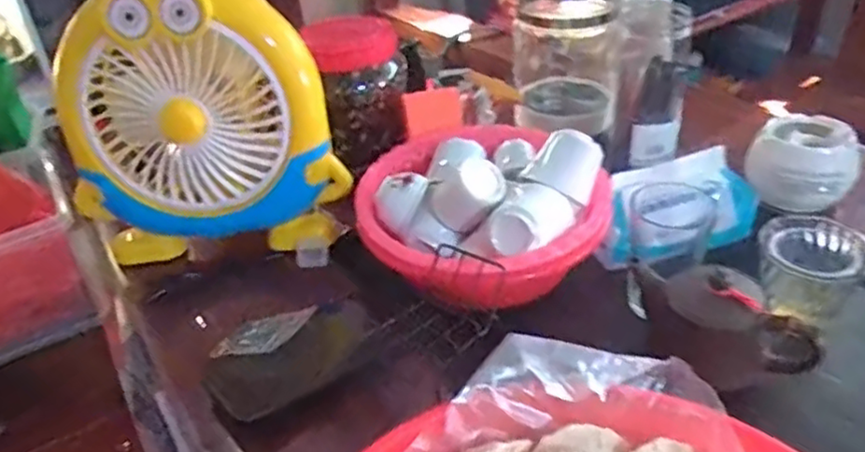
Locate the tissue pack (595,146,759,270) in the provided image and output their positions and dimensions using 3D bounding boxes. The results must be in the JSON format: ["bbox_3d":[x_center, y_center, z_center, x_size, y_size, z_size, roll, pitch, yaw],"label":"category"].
[{"bbox_3d":[0.230,-0.013,0.662,0.168,0.061,0.089,-23,39,-24],"label":"tissue pack"}]

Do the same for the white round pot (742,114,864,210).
[{"bbox_3d":[0.378,-0.061,0.692,0.087,0.069,0.081,-3,35,2],"label":"white round pot"}]

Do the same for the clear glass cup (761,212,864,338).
[{"bbox_3d":[0.314,0.044,0.570,0.079,0.074,0.078,15,40,25],"label":"clear glass cup"}]

